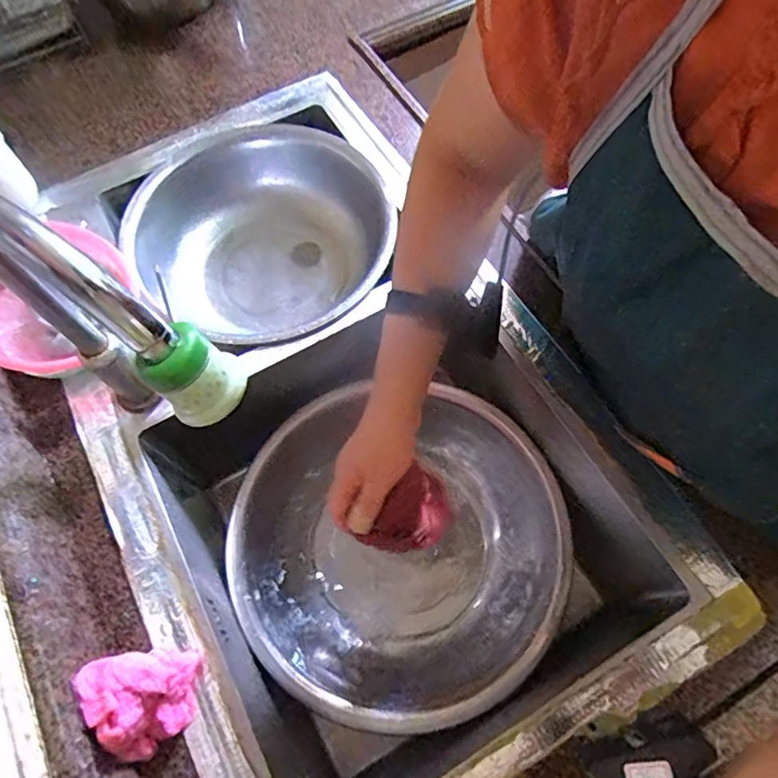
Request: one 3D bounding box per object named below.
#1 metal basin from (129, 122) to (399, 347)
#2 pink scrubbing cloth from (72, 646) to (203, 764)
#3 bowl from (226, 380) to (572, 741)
[{"bbox_3d":[-0.175,-0.214,0.744,0.305,0.084,0.305,-1,67,2],"label":"metal basin"},{"bbox_3d":[-0.198,0.248,0.435,0.070,0.069,0.078,-29,69,-10],"label":"pink scrubbing cloth"},{"bbox_3d":[-0.003,0.189,0.651,0.343,0.105,0.377,-1,67,2],"label":"bowl"}]

